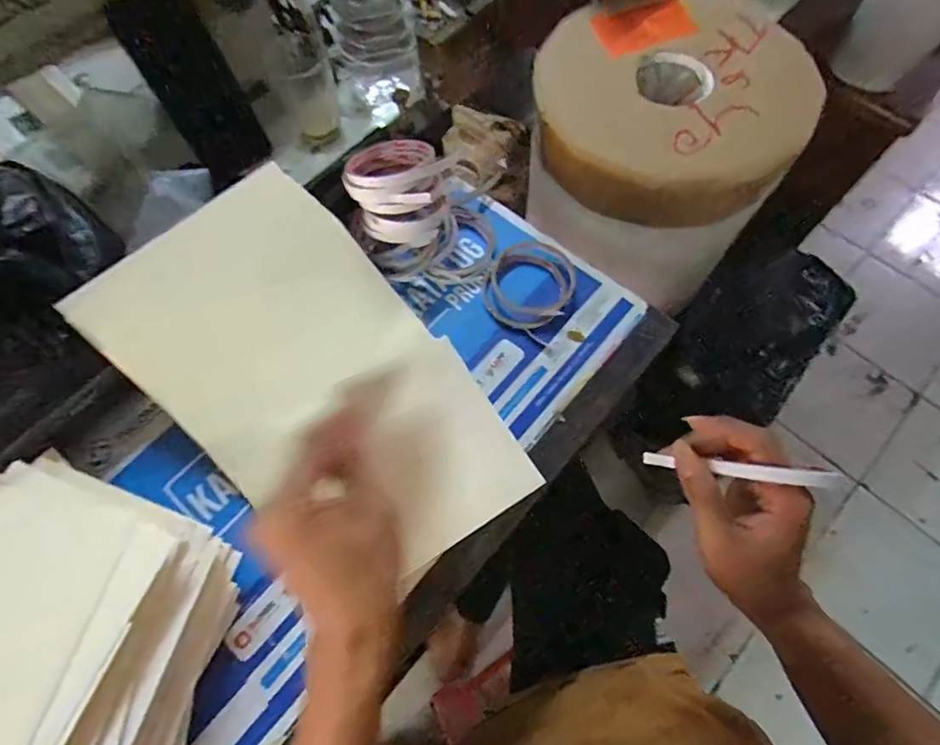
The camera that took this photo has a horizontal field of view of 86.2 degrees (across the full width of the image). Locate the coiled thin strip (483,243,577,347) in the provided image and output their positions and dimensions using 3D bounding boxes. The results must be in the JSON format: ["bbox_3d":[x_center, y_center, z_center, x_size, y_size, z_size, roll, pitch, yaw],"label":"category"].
[{"bbox_3d":[0.059,-0.088,0.501,0.086,0.012,0.096,29,70,12],"label":"coiled thin strip"}]

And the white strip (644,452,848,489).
[{"bbox_3d":[0.170,0.062,0.324,0.115,0.011,0.009,1,63,36],"label":"white strip"}]

